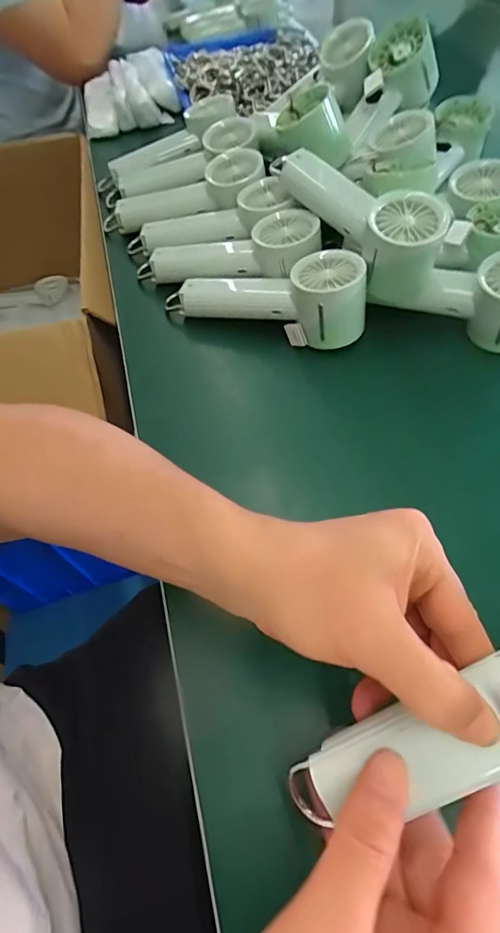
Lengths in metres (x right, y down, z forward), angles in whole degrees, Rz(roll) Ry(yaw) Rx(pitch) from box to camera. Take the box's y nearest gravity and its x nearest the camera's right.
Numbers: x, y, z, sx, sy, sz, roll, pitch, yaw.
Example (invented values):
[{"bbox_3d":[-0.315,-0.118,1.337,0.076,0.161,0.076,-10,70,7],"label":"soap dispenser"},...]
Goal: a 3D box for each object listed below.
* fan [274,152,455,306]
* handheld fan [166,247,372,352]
[{"bbox_3d":[0.093,-0.222,0.413,0.061,0.071,0.184,-26,60,-11],"label":"fan"},{"bbox_3d":[0.011,-0.159,0.417,0.191,0.058,0.061,13,60,12],"label":"handheld fan"}]

